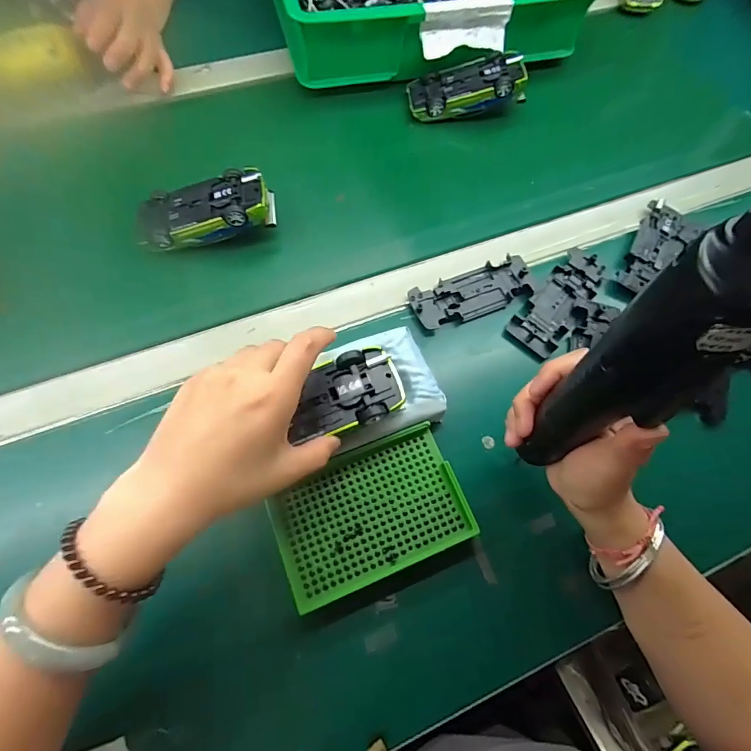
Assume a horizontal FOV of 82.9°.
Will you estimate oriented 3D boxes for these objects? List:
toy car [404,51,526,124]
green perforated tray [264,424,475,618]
[{"bbox_3d":[0.107,-0.333,0.503,0.130,0.040,0.060,-8,76,9],"label":"toy car"},{"bbox_3d":[-0.004,0.102,0.321,0.136,0.026,0.091,-19,71,-11],"label":"green perforated tray"}]

